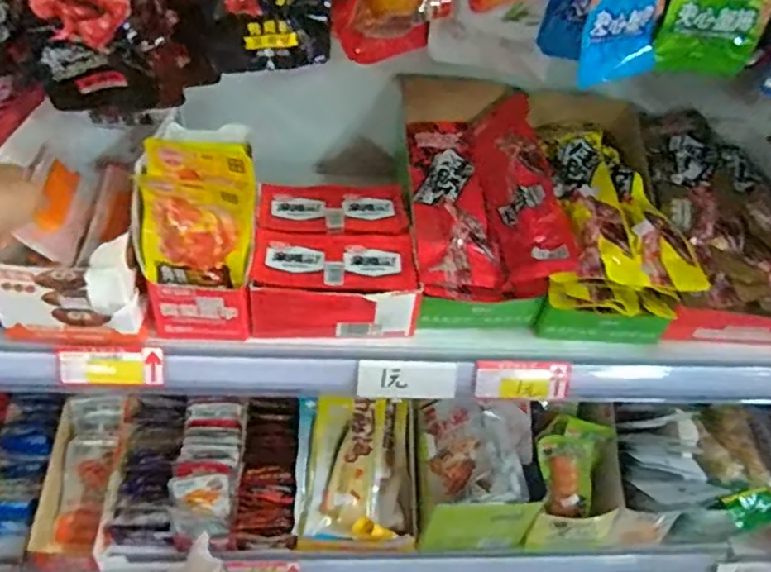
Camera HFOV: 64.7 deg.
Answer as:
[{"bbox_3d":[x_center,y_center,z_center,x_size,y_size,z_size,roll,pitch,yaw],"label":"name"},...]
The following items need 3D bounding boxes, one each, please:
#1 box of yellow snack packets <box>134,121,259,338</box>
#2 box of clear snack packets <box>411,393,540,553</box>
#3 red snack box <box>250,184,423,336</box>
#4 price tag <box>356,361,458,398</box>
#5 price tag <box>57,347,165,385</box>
[{"bbox_3d":[-0.154,-0.040,0.506,0.094,0.164,0.083,-6,46,-13],"label":"box of yellow snack packets"},{"bbox_3d":[0.106,0.221,0.759,0.134,0.129,0.149,1,45,-6],"label":"box of clear snack packets"},{"bbox_3d":[-0.051,-0.030,0.585,0.143,0.063,0.161,-1,45,-9],"label":"red snack box"},{"bbox_3d":[0.020,0.086,0.553,0.089,0.032,0.005,3,7,-7],"label":"price tag"},{"bbox_3d":[-0.237,0.070,0.525,0.086,0.035,0.004,-1,10,-6],"label":"price tag"}]

